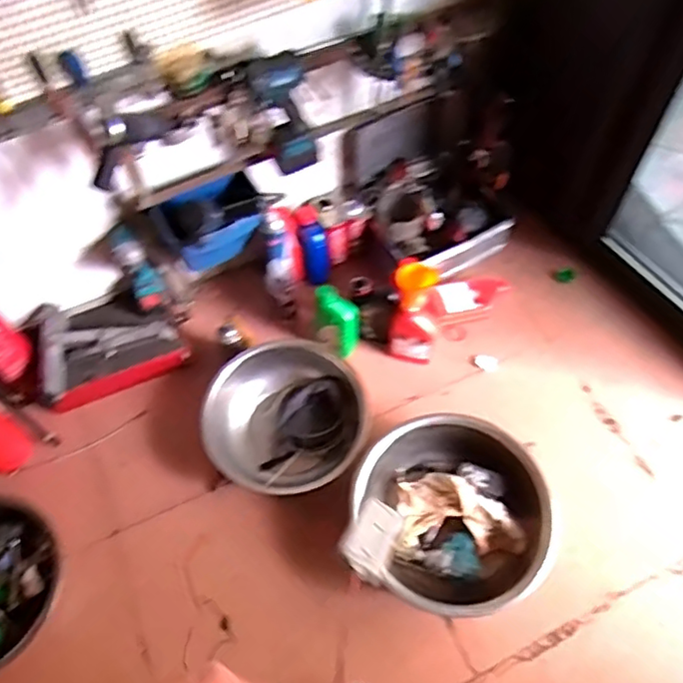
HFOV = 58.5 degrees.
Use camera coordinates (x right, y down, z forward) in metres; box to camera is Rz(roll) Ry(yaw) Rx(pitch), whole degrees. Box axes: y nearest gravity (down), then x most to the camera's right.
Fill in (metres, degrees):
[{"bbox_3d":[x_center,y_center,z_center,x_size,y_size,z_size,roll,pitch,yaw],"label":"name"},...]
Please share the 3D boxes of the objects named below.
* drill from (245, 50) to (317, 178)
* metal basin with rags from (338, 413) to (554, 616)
[{"bbox_3d":[-0.126,-0.482,1.293,0.113,0.240,0.093,-14,60,-6],"label":"drill"},{"bbox_3d":[0.235,0.370,1.308,0.397,0.140,0.385,-1,59,1],"label":"metal basin with rags"}]

